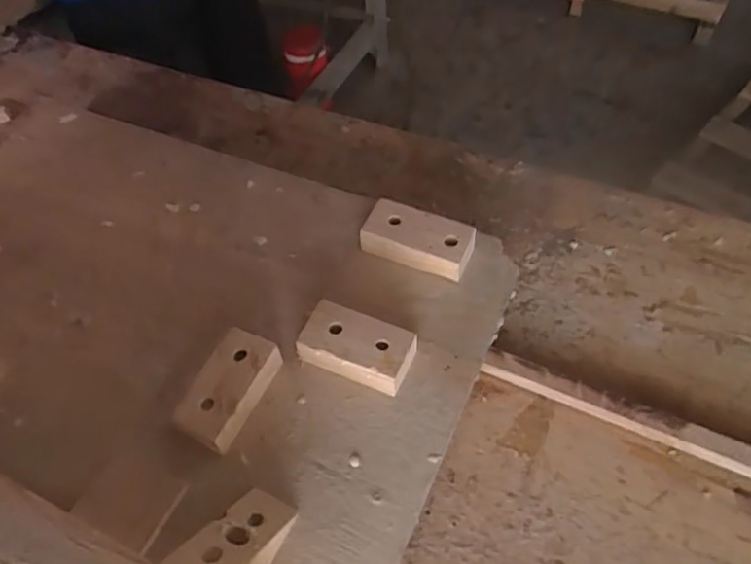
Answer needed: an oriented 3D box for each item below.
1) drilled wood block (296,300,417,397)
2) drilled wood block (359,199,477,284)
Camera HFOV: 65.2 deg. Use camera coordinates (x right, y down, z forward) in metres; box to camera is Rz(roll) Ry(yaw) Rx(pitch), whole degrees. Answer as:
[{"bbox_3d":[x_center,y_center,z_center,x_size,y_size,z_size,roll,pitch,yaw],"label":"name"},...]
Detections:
[{"bbox_3d":[-0.012,0.045,0.405,0.074,0.024,0.041,20,58,16],"label":"drilled wood block"},{"bbox_3d":[0.032,-0.034,0.454,0.084,0.024,0.038,19,57,16],"label":"drilled wood block"}]

